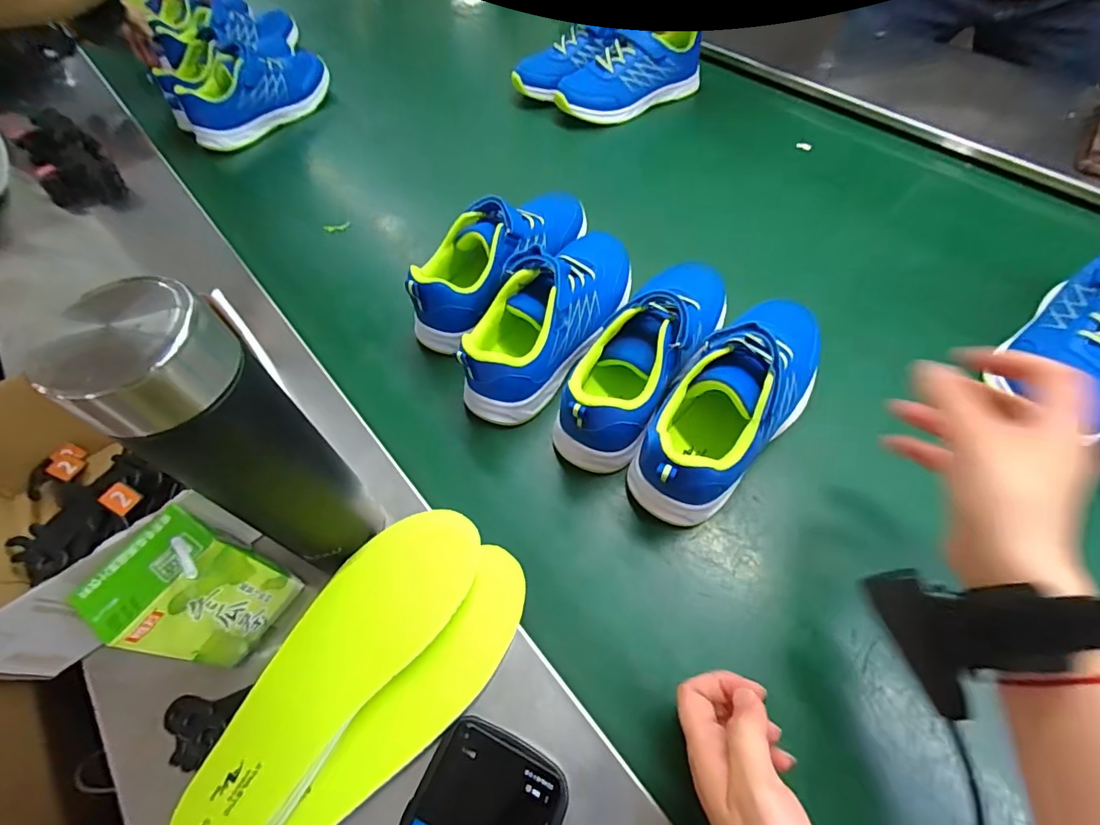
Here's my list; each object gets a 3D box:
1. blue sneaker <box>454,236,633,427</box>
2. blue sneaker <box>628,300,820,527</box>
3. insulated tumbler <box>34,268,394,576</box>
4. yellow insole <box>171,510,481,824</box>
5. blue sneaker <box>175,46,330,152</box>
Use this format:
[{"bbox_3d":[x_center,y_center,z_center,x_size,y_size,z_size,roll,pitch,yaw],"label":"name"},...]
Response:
[{"bbox_3d":[-0.001,-0.096,0.456,0.087,0.084,0.222,30,66,18],"label":"blue sneaker"},{"bbox_3d":[0.147,-0.004,0.389,0.078,0.104,0.197,40,69,22],"label":"blue sneaker"},{"bbox_3d":[-0.161,0.028,0.282,0.063,0.228,0.062,-1,60,2],"label":"insulated tumbler"},{"bbox_3d":[-0.134,0.157,0.306,0.072,0.019,0.226,28,65,18],"label":"yellow insole"},{"bbox_3d":[-0.448,-0.490,0.732,0.077,0.090,0.223,30,66,19],"label":"blue sneaker"}]

